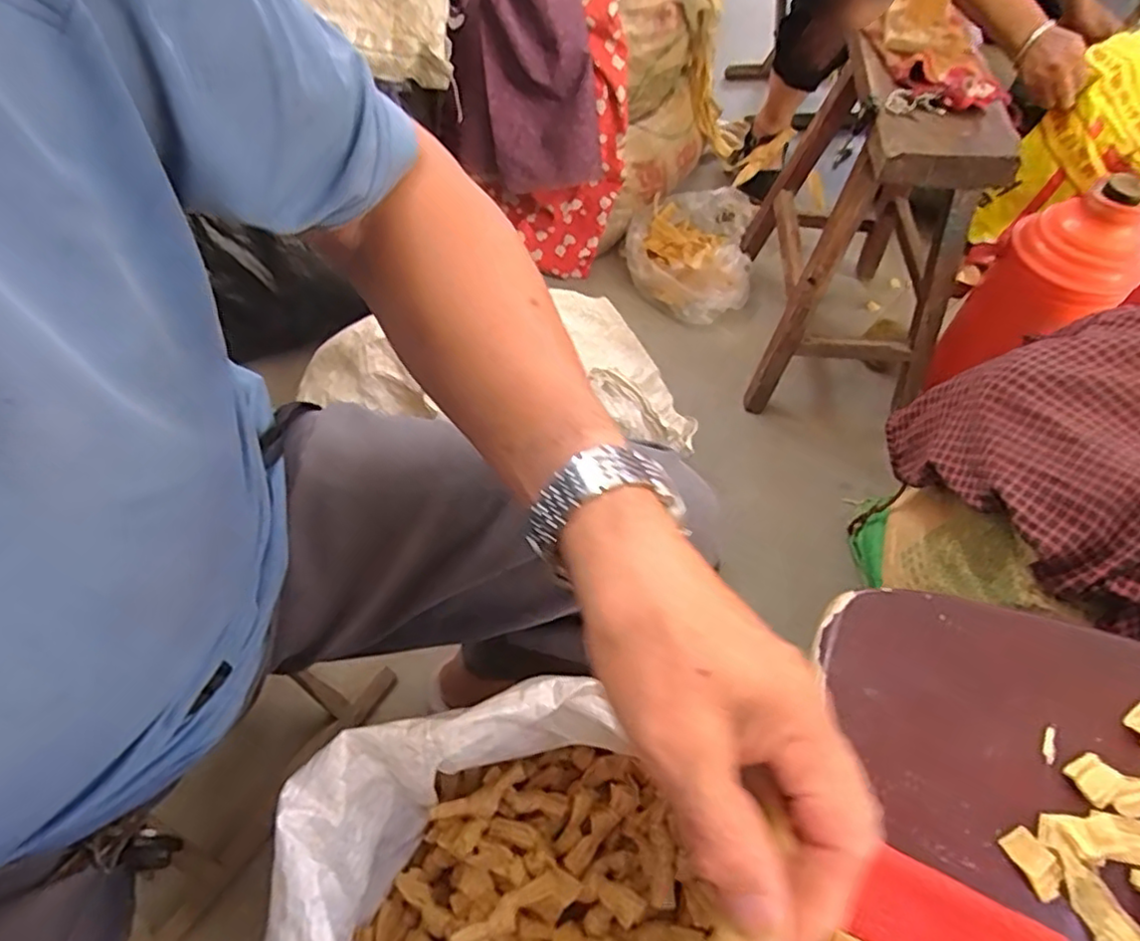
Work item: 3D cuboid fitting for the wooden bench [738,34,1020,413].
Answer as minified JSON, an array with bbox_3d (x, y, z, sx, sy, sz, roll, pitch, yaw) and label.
[{"bbox_3d":[0.421,-0.363,0.961,0.246,0.405,0.385,5,55,2],"label":"wooden bench"}]

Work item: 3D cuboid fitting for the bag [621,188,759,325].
[{"bbox_3d":[0.215,-0.401,1.217,0.227,0.096,0.276,10,55,5],"label":"bag"}]

